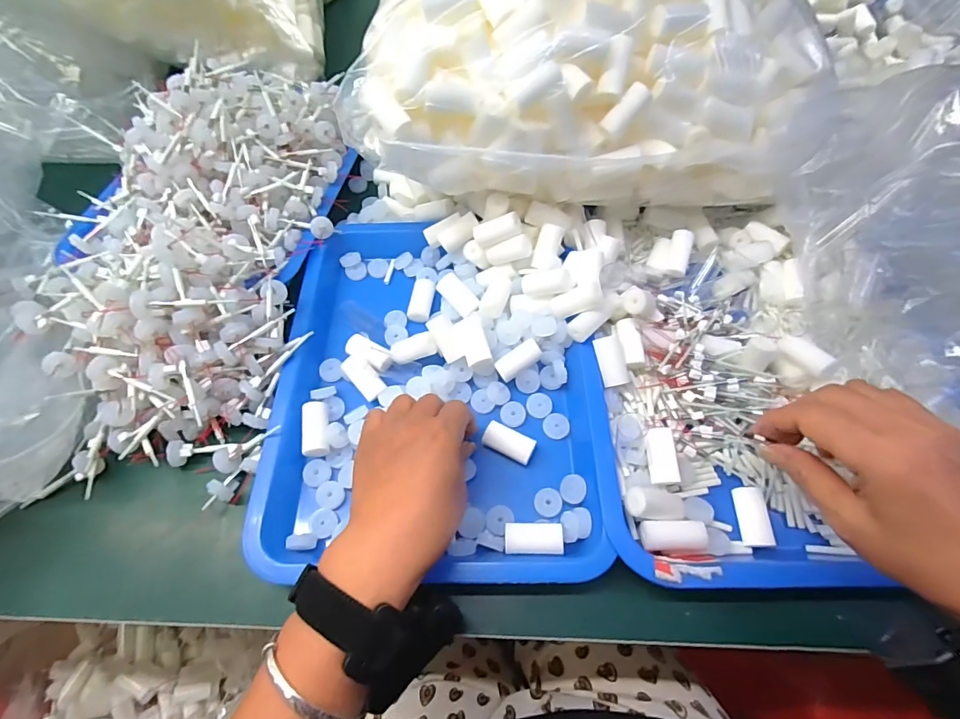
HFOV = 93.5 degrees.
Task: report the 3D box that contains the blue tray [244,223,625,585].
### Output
[{"bbox_3d":[-0.034,0.010,0.383,0.256,0.043,0.320,-1,61,0],"label":"blue tray"}]

